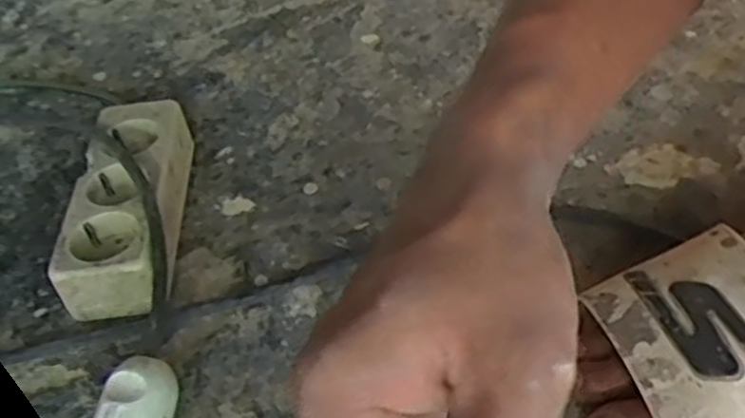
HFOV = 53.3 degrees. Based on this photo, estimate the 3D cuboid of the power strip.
[{"bbox_3d":[-0.148,-0.006,0.461,0.061,0.048,0.153,-5,48,0],"label":"power strip"}]

